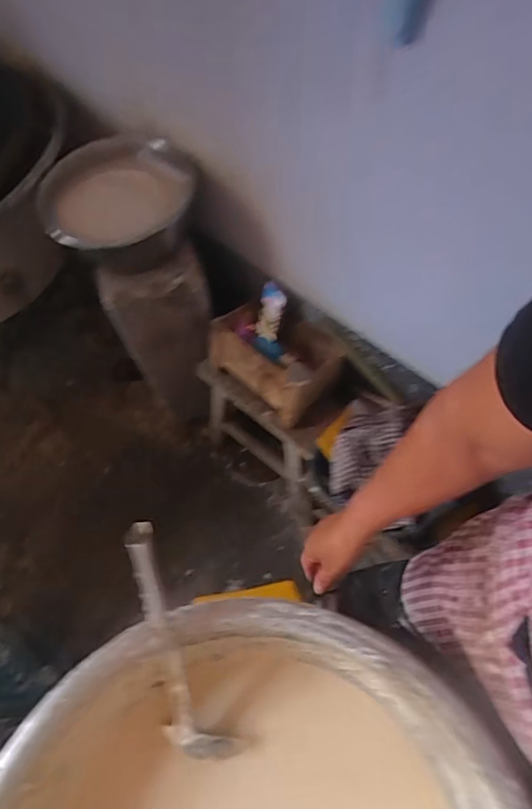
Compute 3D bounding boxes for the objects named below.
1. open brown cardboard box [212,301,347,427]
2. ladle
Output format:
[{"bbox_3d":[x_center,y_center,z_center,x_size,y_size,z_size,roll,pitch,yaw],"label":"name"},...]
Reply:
[{"bbox_3d":[0.021,-0.110,1.054,0.269,0.100,0.179,39,69,23],"label":"open brown cardboard box"},{"bbox_3d":[-0.100,0.273,0.539,0.088,0.044,0.309,-14,104,-5],"label":"ladle"}]

